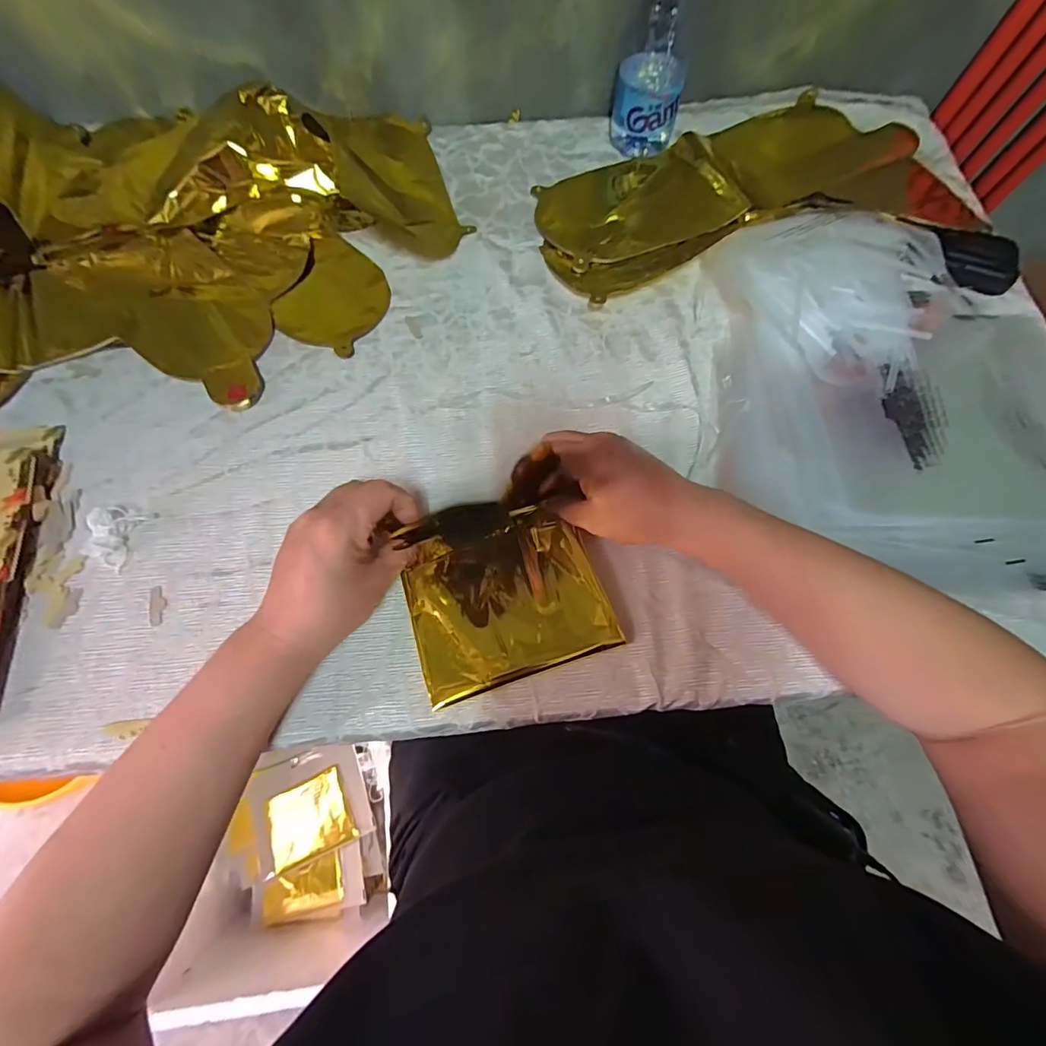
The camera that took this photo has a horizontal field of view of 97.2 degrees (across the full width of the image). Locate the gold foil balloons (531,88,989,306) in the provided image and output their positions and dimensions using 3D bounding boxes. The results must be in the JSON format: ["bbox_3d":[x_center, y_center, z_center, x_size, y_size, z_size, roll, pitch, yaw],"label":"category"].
[{"bbox_3d":[0.223,-0.339,0.462,0.420,0.033,0.203,-11,72,-6],"label":"gold foil balloons"}]

